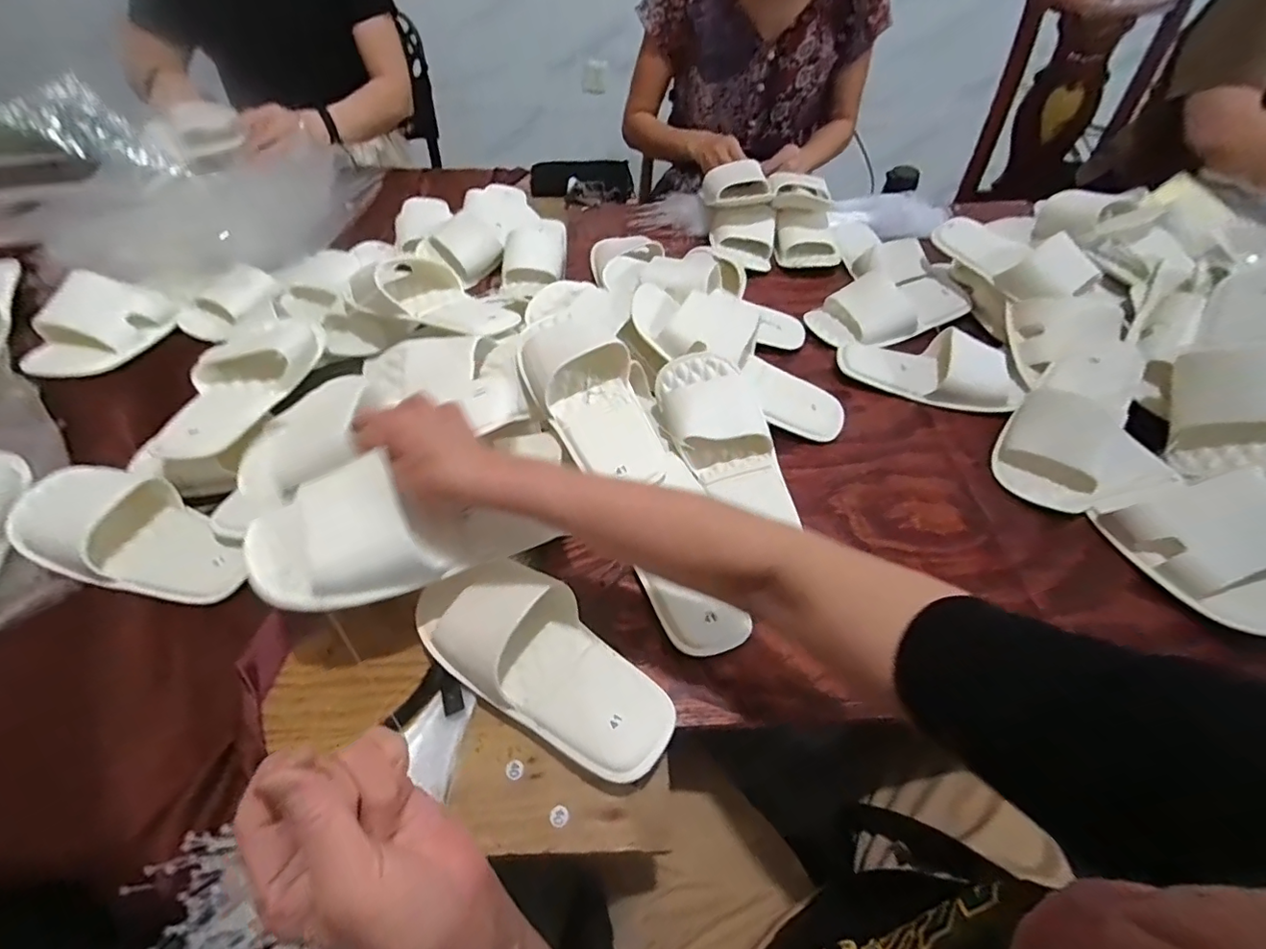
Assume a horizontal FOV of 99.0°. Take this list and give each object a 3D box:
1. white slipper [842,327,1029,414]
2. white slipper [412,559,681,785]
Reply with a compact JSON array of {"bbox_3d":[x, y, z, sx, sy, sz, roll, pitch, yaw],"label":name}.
[{"bbox_3d":[0.365,-0.136,0.666,0.209,0.054,0.087,16,50,10],"label":"white slipper"},{"bbox_3d":[-0.072,0.141,0.425,0.223,0.074,0.092,29,53,20],"label":"white slipper"}]

